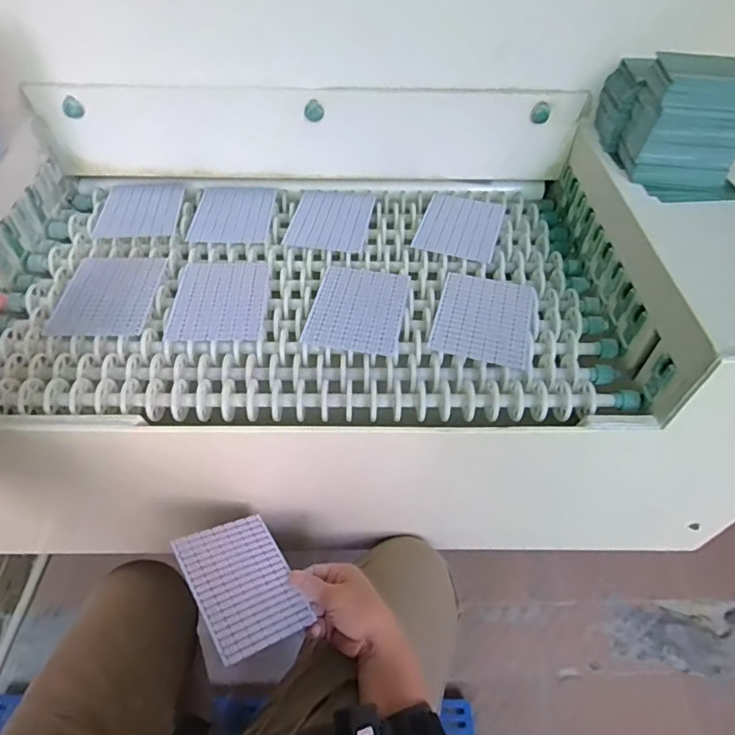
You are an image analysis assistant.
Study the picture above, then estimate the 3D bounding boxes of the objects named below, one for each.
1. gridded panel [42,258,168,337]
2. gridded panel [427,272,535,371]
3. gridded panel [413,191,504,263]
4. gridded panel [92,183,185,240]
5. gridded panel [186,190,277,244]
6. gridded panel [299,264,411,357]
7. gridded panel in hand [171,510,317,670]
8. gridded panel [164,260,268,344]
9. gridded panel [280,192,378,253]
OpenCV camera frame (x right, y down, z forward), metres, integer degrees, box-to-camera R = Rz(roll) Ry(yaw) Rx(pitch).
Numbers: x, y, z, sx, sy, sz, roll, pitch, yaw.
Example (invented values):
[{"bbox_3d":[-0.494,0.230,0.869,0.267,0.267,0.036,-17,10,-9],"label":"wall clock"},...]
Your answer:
[{"bbox_3d":[-0.294,-0.084,0.586,0.102,0.007,0.130,2,51,0],"label":"gridded panel"},{"bbox_3d":[0.129,-0.056,0.570,0.102,0.004,0.128,13,51,10],"label":"gridded panel"},{"bbox_3d":[0.124,-0.190,0.683,0.101,0.005,0.130,15,52,10],"label":"gridded panel"},{"bbox_3d":[-0.307,-0.215,0.696,0.102,0.007,0.126,-4,51,-5],"label":"gridded panel"},{"bbox_3d":[-0.180,-0.207,0.693,0.101,0.005,0.122,1,51,-1],"label":"gridded panel"},{"bbox_3d":[-0.008,-0.068,0.578,0.100,0.007,0.131,10,49,8],"label":"gridded panel"},{"bbox_3d":[-0.124,0.213,0.512,0.099,0.005,0.132,-5,44,-43],"label":"gridded panel in hand"},{"bbox_3d":[-0.166,-0.080,0.583,0.100,0.009,0.132,0,51,-2],"label":"gridded panel"},{"bbox_3d":[-0.047,-0.201,0.690,0.100,0.007,0.131,9,51,5],"label":"gridded panel"}]

